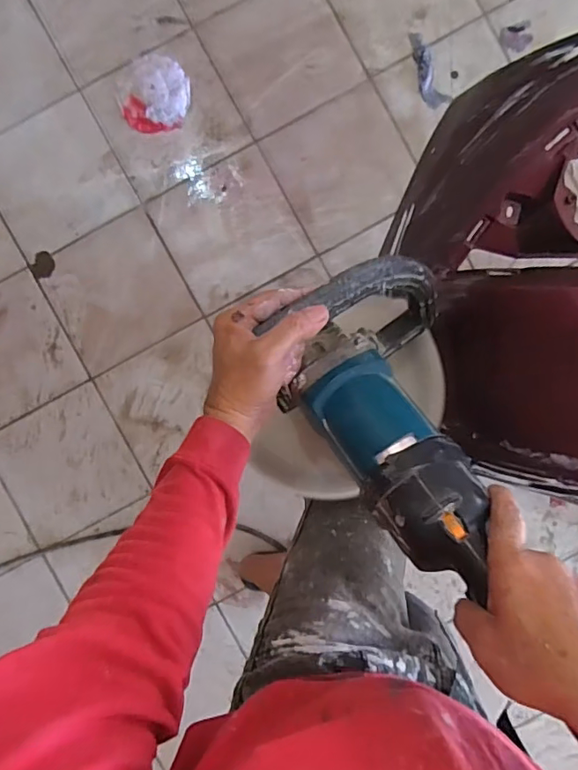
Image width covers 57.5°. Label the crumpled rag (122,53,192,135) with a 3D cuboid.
[{"bbox_3d":[-0.298,-0.662,1.201,0.140,0.033,0.173,16,91,0],"label":"crumpled rag"}]

